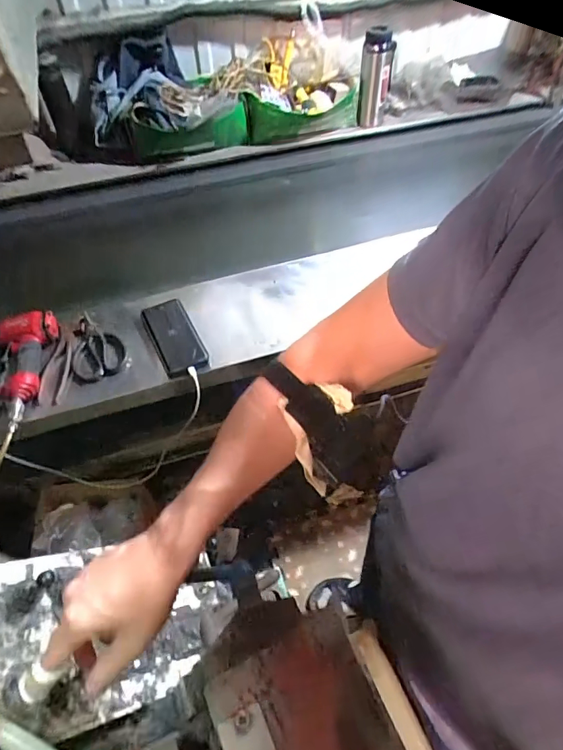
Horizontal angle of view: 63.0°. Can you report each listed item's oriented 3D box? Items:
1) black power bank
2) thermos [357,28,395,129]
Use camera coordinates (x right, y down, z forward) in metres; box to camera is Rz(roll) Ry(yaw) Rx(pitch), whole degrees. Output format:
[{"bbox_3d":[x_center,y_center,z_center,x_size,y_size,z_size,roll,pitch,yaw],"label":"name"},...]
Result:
[{"bbox_3d":[-0.210,-0.080,0.884,0.084,0.030,0.181,-25,58,-16],"label":"black power bank"},{"bbox_3d":[0.246,-0.772,1.198,0.083,0.212,0.091,8,55,7],"label":"thermos"}]

